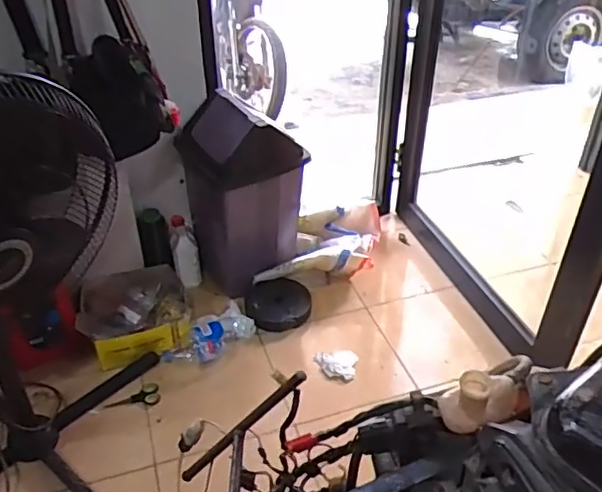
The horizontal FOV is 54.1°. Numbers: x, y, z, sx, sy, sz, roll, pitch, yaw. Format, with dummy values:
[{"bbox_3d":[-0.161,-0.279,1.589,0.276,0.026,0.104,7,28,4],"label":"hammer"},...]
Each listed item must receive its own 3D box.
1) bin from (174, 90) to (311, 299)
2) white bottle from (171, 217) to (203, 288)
[{"bbox_3d":[-0.148,-0.139,1.546,0.248,0.485,0.234,-20,41,-25],"label":"bin"},{"bbox_3d":[-0.318,0.015,1.621,0.073,0.203,0.050,-15,12,-20],"label":"white bottle"}]

